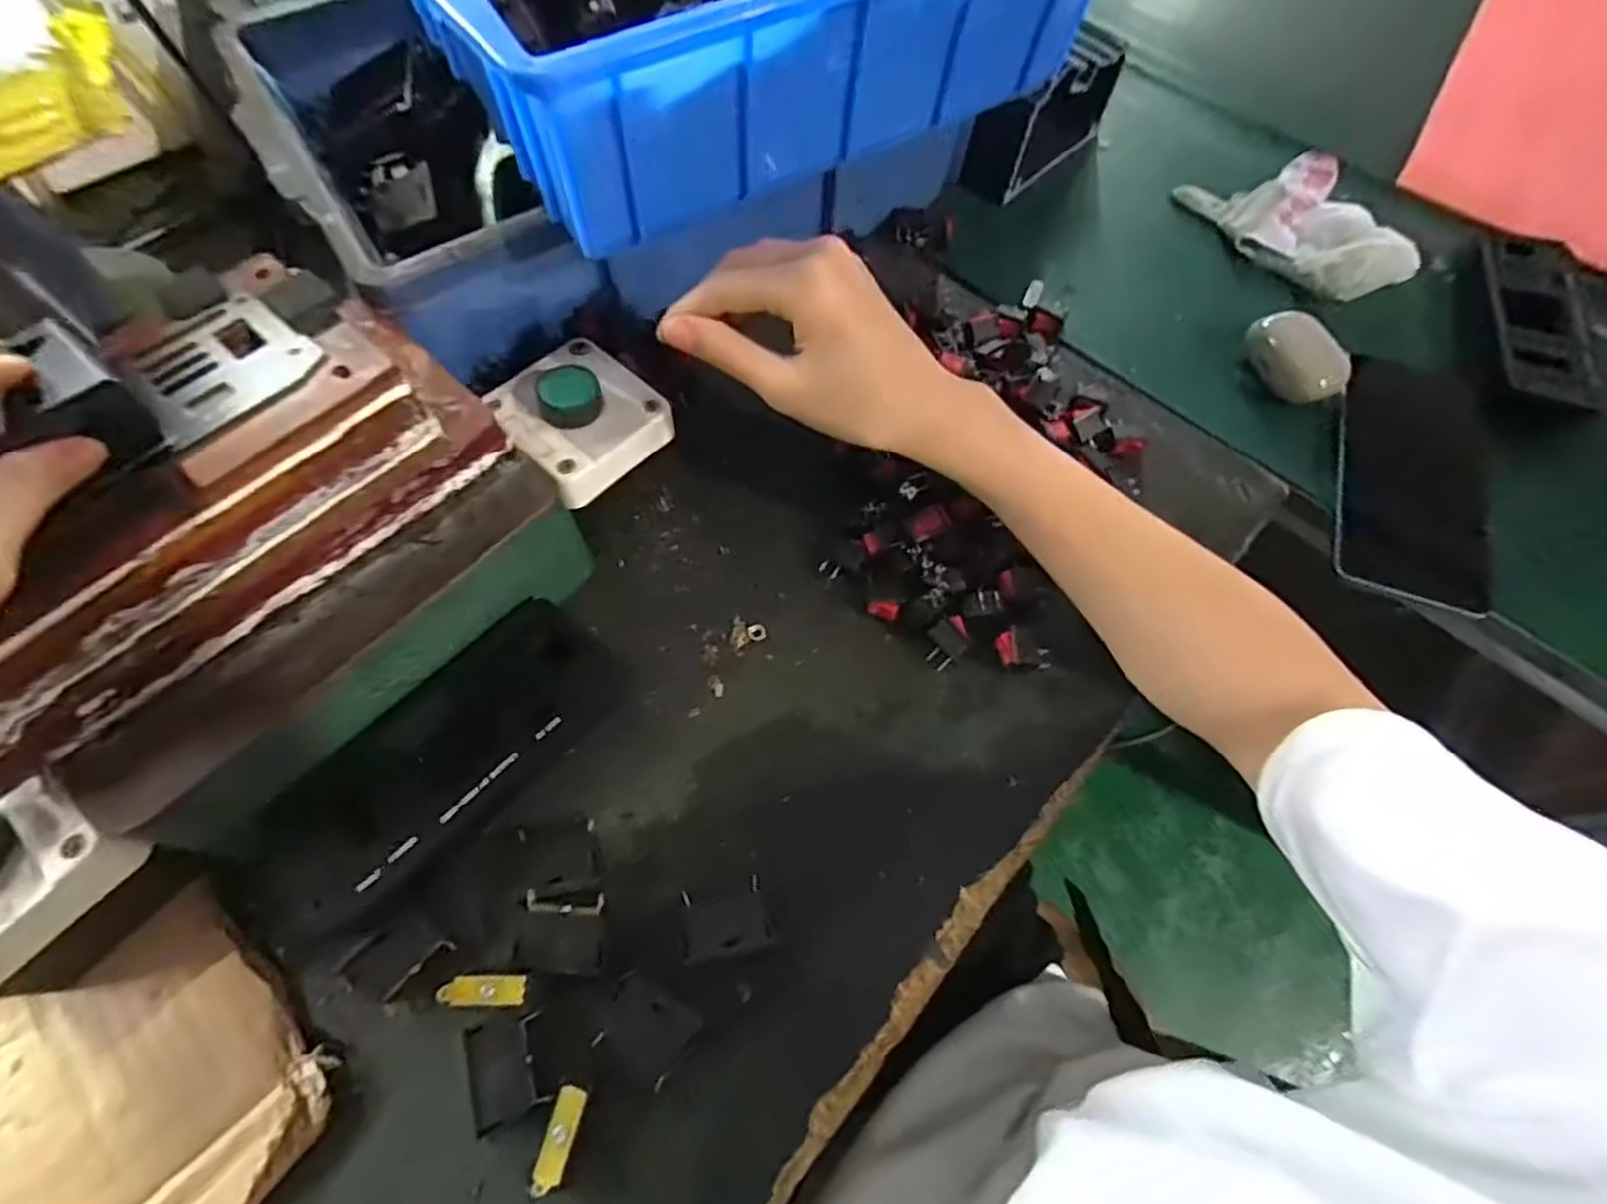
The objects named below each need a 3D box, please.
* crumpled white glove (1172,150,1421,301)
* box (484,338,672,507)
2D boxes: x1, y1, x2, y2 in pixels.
[{"bbox_3d":[0.332,-0.254,0.467,0.099,0.033,0.122,-15,67,-10],"label":"crumpled white glove"},{"bbox_3d":[-0.107,-0.091,0.332,0.069,0.034,0.066,41,70,14],"label":"box"}]

